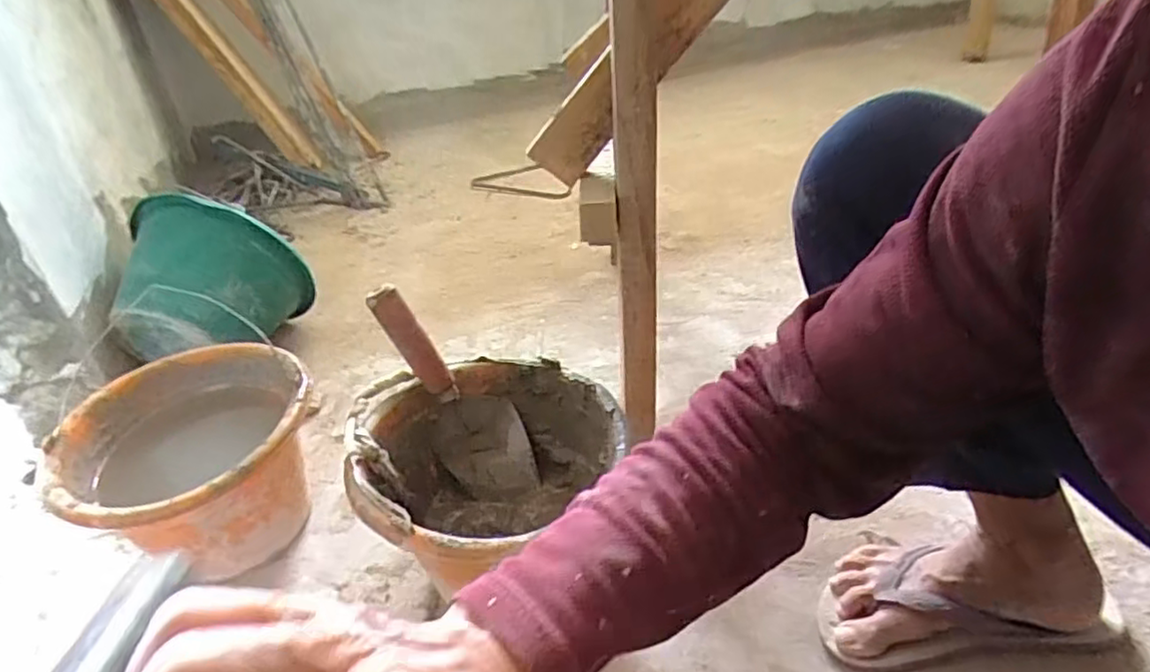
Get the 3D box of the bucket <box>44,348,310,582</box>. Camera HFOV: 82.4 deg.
[{"bbox_3d":[-0.383,0.145,0.696,0.224,0.174,0.234,-4,35,3],"label":"bucket"}]

